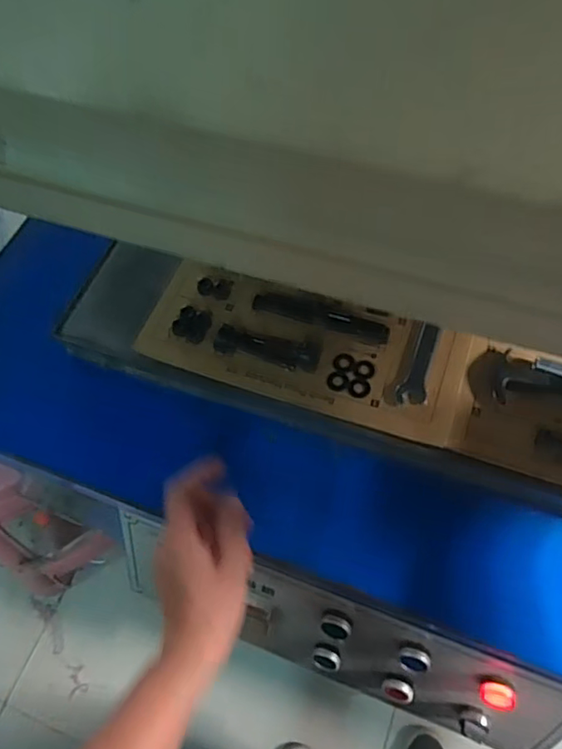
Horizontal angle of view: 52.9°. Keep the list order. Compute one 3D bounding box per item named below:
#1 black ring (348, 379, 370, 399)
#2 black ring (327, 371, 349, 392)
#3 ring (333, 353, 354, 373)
[{"bbox_3d":[0.074,0.012,0.531,0.021,0.004,0.021,-1,59,2],"label":"black ring"},{"bbox_3d":[0.054,0.006,0.537,0.021,0.004,0.022,-1,59,2],"label":"black ring"},{"bbox_3d":[0.061,-0.012,0.546,0.021,0.004,0.021,-1,59,2],"label":"ring"}]

